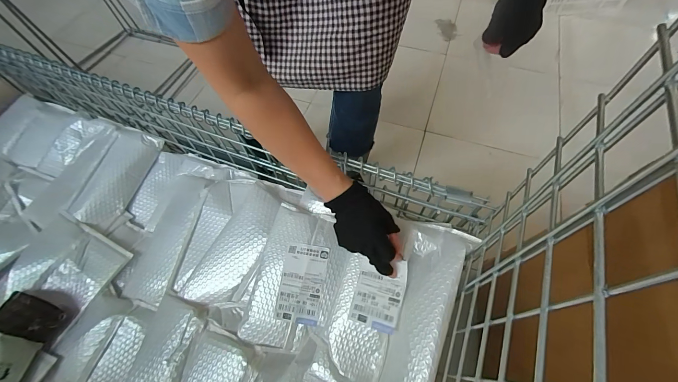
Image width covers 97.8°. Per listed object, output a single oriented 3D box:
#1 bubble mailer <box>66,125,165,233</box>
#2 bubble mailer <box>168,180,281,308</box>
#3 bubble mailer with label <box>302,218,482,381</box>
[{"bbox_3d":[-0.515,-0.034,0.684,0.100,0.025,0.236,21,72,-7],"label":"bubble mailer"},{"bbox_3d":[-0.219,0.086,0.578,0.172,0.043,0.245,9,61,9],"label":"bubble mailer"},{"bbox_3d":[0.065,0.173,0.459,0.201,0.032,0.285,10,70,32],"label":"bubble mailer with label"}]

